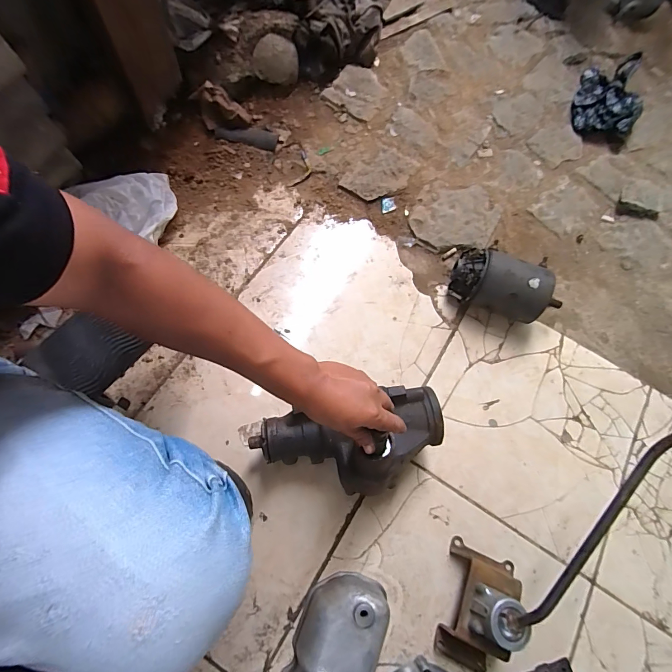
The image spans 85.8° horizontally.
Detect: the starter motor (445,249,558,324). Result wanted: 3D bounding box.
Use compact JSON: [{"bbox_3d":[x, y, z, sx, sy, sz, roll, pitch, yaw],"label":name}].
[{"bbox_3d":[0.327,-0.097,0.728,0.192,0.116,0.093,27,70,4],"label":"starter motor"}]

